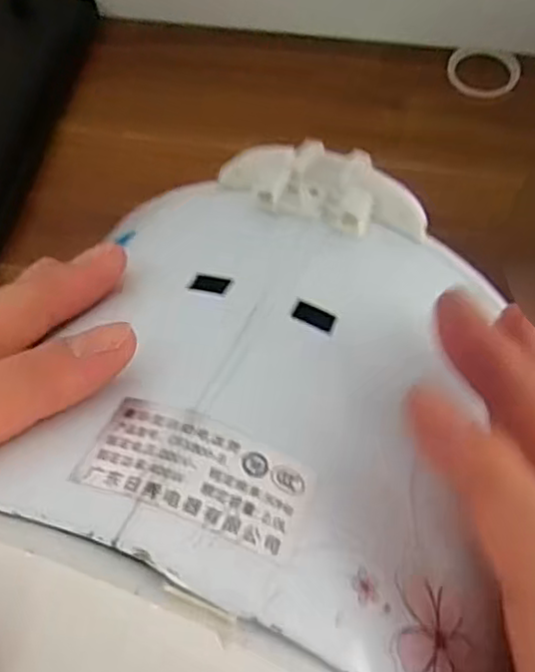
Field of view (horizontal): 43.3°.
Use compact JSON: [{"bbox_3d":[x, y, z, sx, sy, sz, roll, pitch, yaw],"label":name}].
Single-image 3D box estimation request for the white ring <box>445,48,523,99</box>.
[{"bbox_3d":[0.170,-0.208,0.530,0.054,0.008,0.062,25,65,15],"label":"white ring"}]

